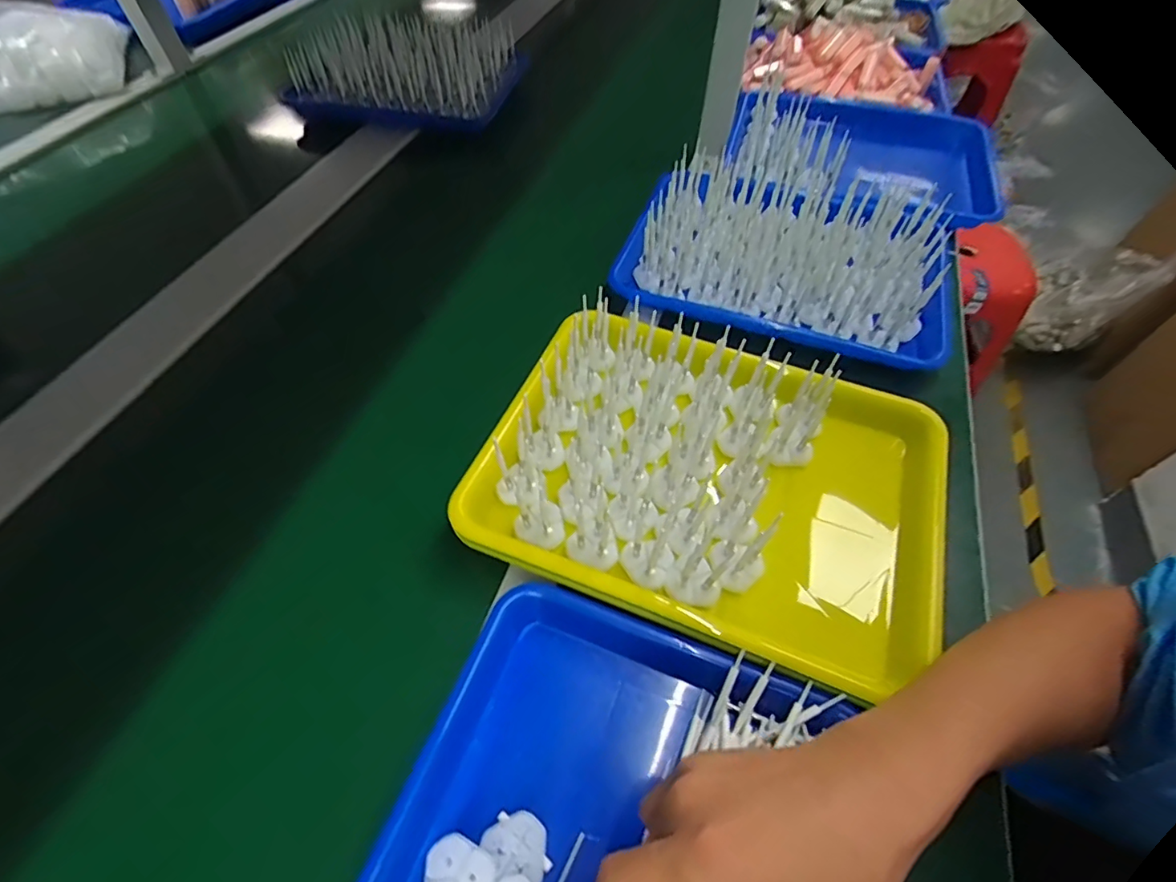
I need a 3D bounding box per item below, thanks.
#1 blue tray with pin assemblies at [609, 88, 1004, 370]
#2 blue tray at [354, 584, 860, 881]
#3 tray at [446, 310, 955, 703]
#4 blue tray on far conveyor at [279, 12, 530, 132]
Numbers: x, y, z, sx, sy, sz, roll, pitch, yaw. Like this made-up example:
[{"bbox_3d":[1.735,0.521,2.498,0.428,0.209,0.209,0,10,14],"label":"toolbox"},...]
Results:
[{"bbox_3d":[0.263,-0.270,0.613,0.332,0.062,0.421,24,58,16],"label":"blue tray with pin assemblies"},{"bbox_3d":[-0.010,0.256,0.275,0.229,0.035,0.329,17,56,11],"label":"blue tray"},{"bbox_3d":[0.099,0.018,0.415,0.342,0.038,0.257,20,57,13],"label":"tray"},{"bbox_3d":[-0.281,-0.573,0.836,0.335,0.064,0.239,6,55,4],"label":"blue tray on far conveyor"}]

